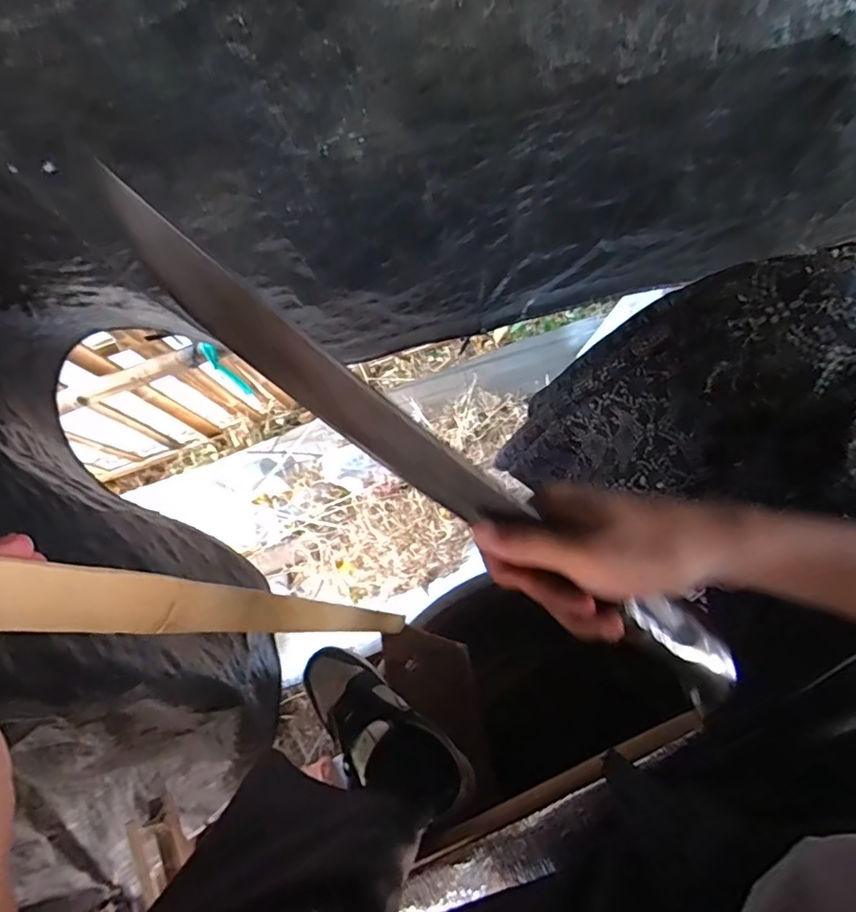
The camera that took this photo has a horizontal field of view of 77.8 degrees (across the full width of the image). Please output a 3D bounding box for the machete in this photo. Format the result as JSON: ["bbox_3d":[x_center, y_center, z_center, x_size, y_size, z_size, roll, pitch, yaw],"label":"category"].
[{"bbox_3d":[0.028,0.021,0.259,0.385,0.038,0.025,37,76,-17],"label":"machete"}]

